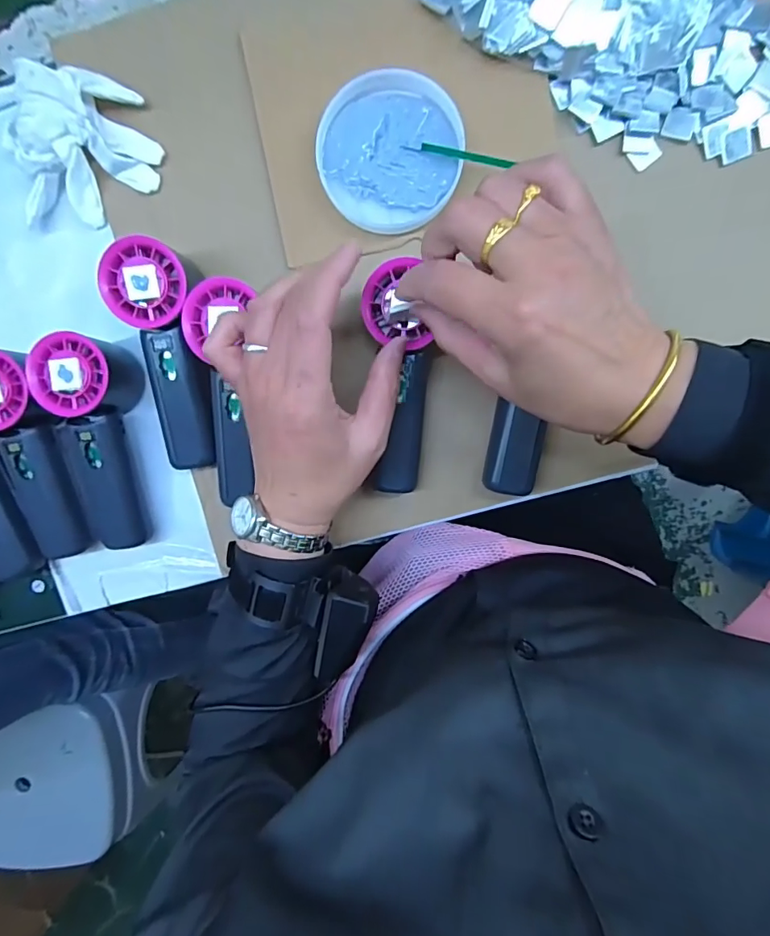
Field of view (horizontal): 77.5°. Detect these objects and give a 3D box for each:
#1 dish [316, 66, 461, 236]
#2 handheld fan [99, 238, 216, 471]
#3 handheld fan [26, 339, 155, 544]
[{"bbox_3d":[0.003,-0.217,0.333,0.097,0.026,0.089,1,100,4],"label":"dish"},{"bbox_3d":[-0.144,-0.078,0.347,0.060,0.058,0.152,-10,94,4],"label":"handheld fan"},{"bbox_3d":[-0.215,-0.016,0.359,0.058,0.052,0.152,1,95,3],"label":"handheld fan"}]

